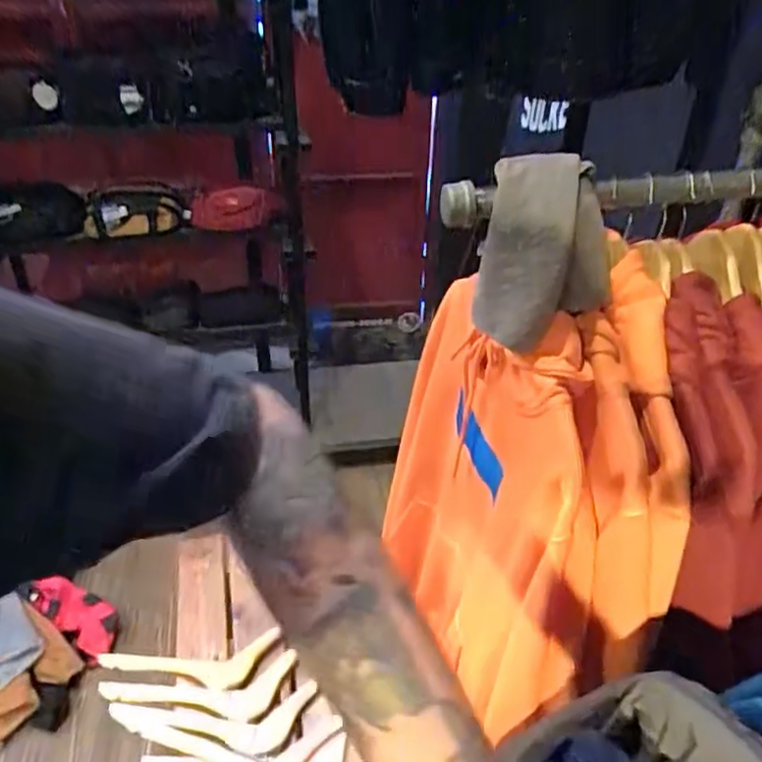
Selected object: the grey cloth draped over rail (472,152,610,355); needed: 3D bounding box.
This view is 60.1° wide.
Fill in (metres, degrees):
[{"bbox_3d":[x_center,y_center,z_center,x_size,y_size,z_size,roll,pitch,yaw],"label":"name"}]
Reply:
[{"bbox_3d":[0.170,-0.136,0.678,0.091,0.174,0.132,27,42,33],"label":"grey cloth draped over rail"}]

